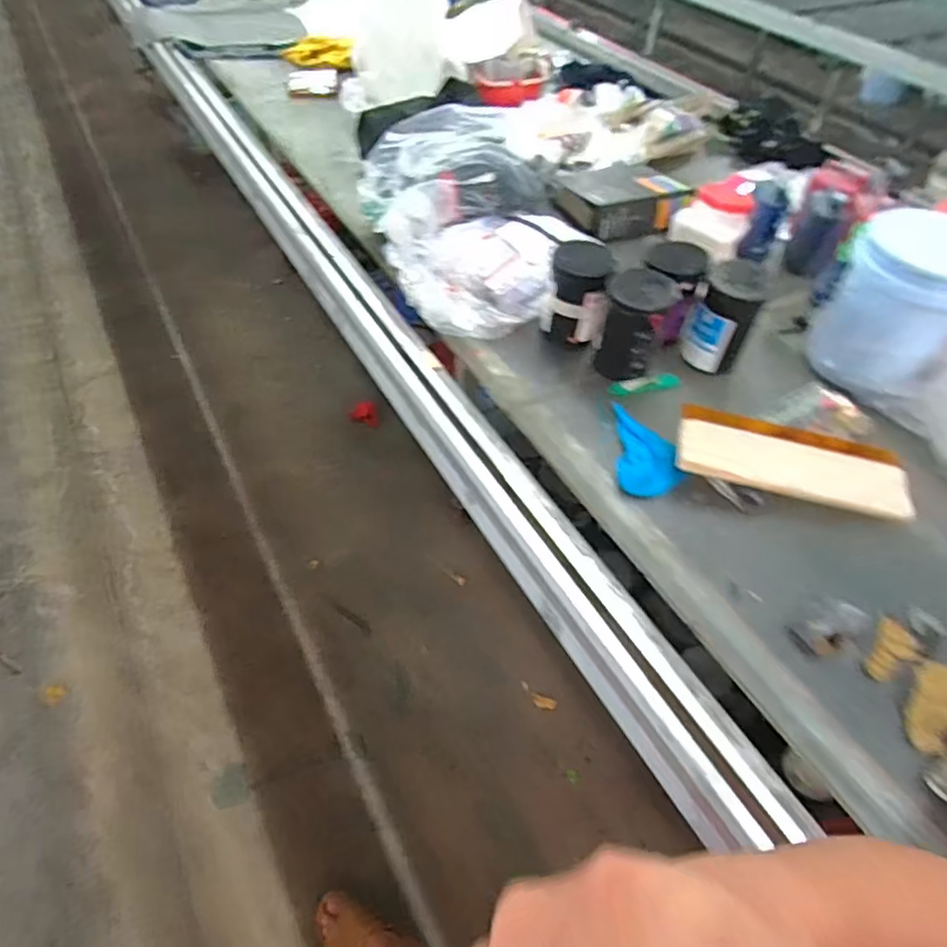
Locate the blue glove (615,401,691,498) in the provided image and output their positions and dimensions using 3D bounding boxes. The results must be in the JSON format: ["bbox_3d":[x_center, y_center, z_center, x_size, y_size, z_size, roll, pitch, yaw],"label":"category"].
[{"bbox_3d":[0.263,-0.042,0.931,0.093,0.026,0.179,-3,51,-6],"label":"blue glove"}]

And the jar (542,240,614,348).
[{"bbox_3d":[0.177,-0.298,1.040,0.101,0.160,0.113,7,51,3],"label":"jar"}]

